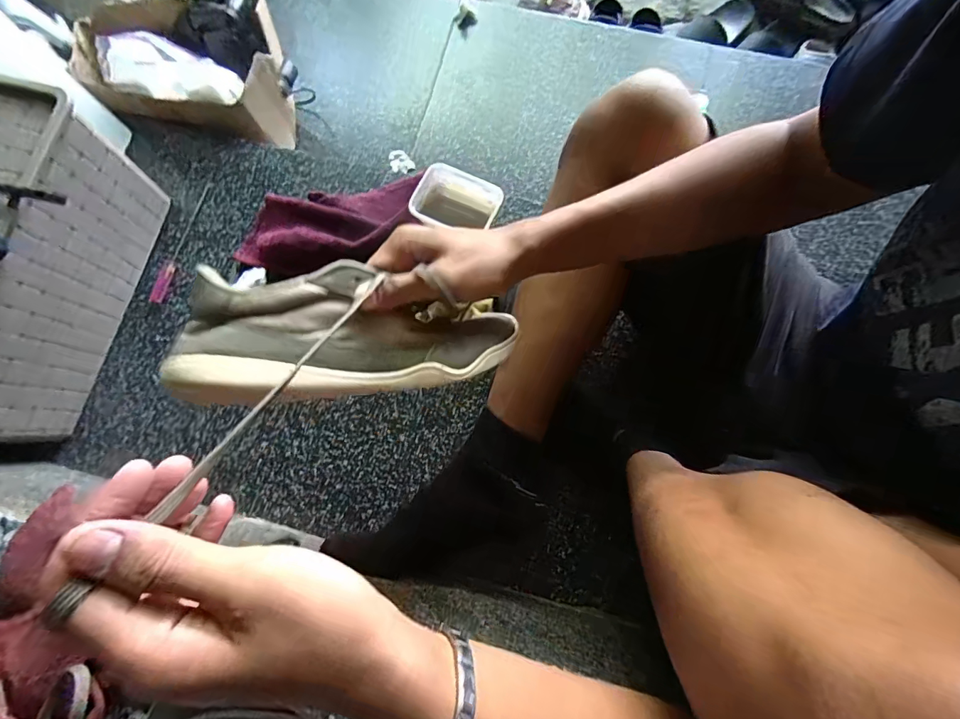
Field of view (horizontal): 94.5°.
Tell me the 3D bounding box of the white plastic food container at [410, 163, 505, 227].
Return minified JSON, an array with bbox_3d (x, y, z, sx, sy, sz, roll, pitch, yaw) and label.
[{"bbox_3d":[-0.030,-0.202,0.601,0.111,0.070,0.083,22,80,5],"label":"white plastic food container"}]

